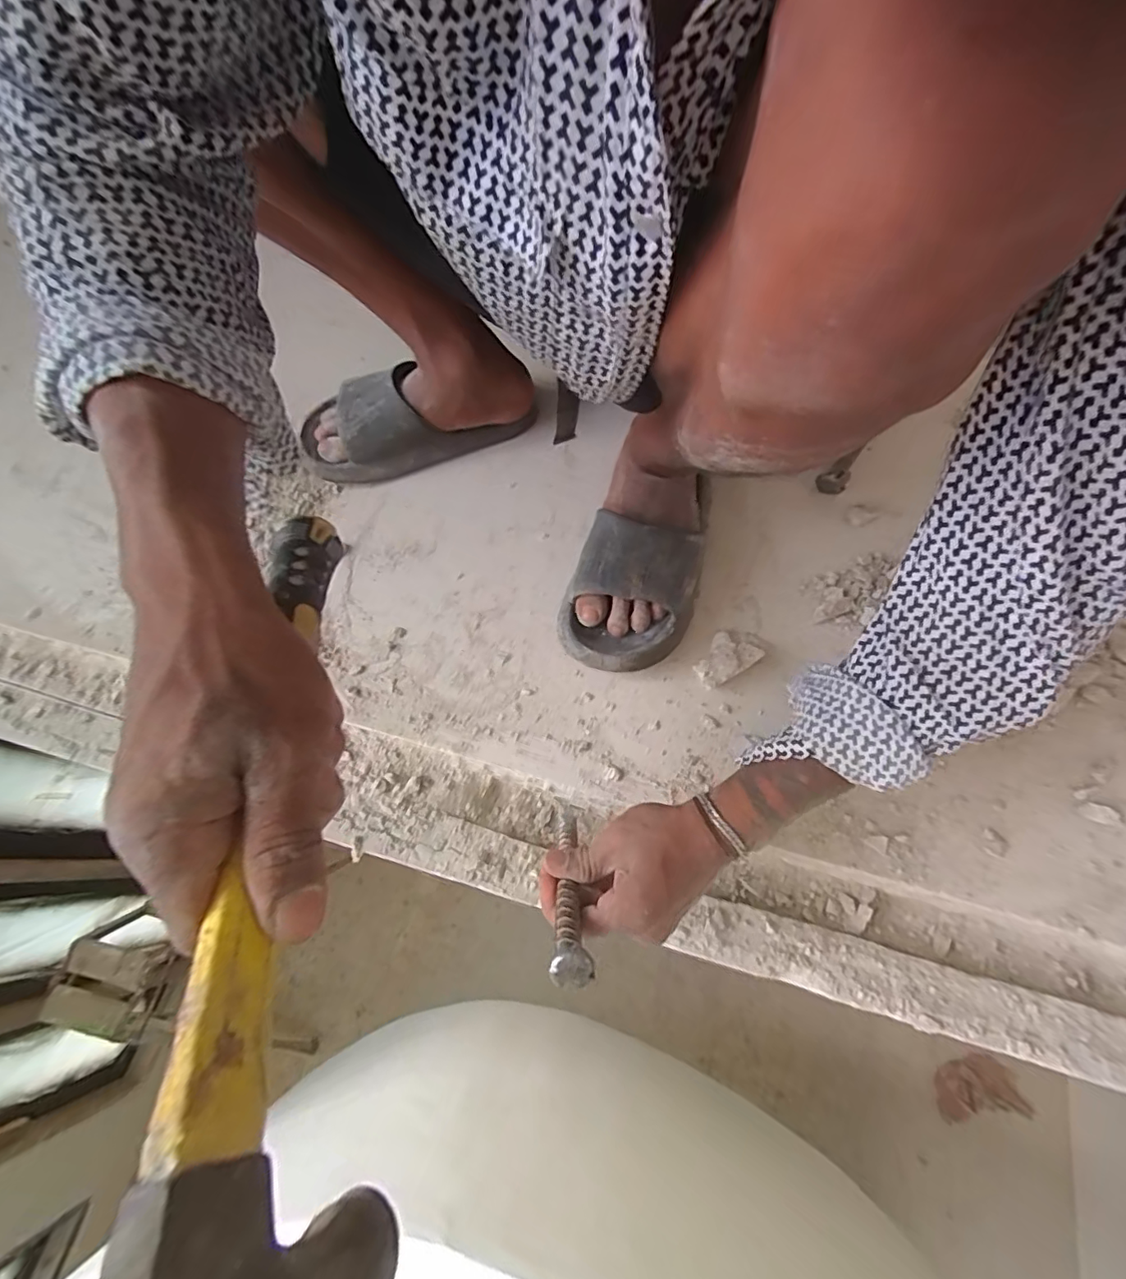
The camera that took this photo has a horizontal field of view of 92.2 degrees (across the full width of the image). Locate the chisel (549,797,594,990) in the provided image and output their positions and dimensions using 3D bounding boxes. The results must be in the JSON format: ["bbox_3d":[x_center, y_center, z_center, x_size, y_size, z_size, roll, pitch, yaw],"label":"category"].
[{"bbox_3d":[0.005,0.175,0.421,0.024,0.233,0.024,-2,97,0],"label":"chisel"}]

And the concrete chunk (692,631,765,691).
[{"bbox_3d":[0.150,0.023,0.502,0.043,0.022,0.060,37,74,14],"label":"concrete chunk"}]

